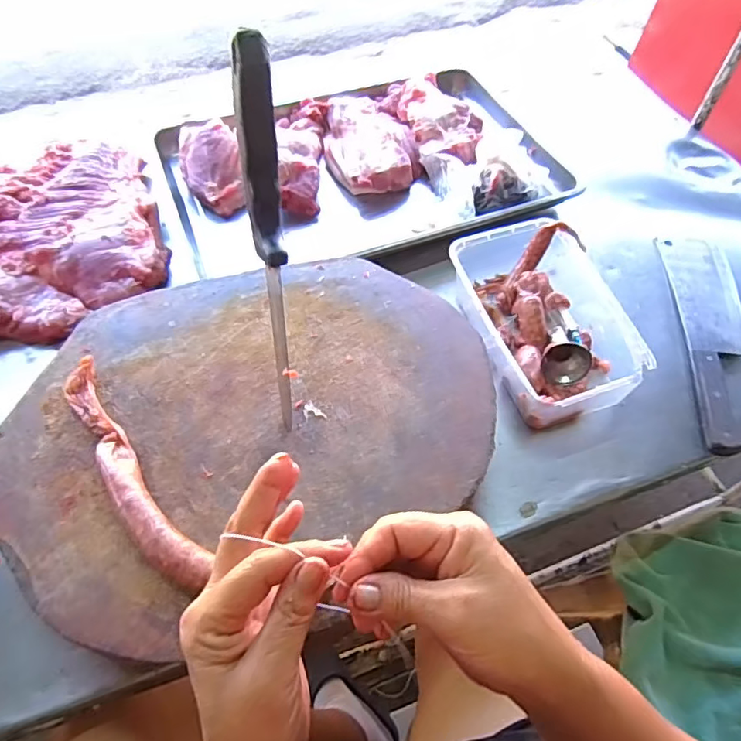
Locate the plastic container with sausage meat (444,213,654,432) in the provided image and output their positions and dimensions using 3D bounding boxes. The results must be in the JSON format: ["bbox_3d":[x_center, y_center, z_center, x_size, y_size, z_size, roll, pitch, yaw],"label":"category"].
[{"bbox_3d":[0.200,-0.061,0.652,0.158,0.078,0.255,-14,58,-12],"label":"plastic container with sausage meat"}]

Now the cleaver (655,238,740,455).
[{"bbox_3d":[0.439,-0.052,0.685,0.090,0.024,0.353,9,56,2],"label":"cleaver"}]

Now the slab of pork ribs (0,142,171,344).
[{"bbox_3d":[-0.444,-0.175,0.739,0.303,0.081,0.328,-17,59,-14],"label":"slab of pork ribs"}]

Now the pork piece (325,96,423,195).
[{"bbox_3d":[-0.007,-0.369,0.866,0.137,0.045,0.218,-17,59,-14],"label":"pork piece"}]

